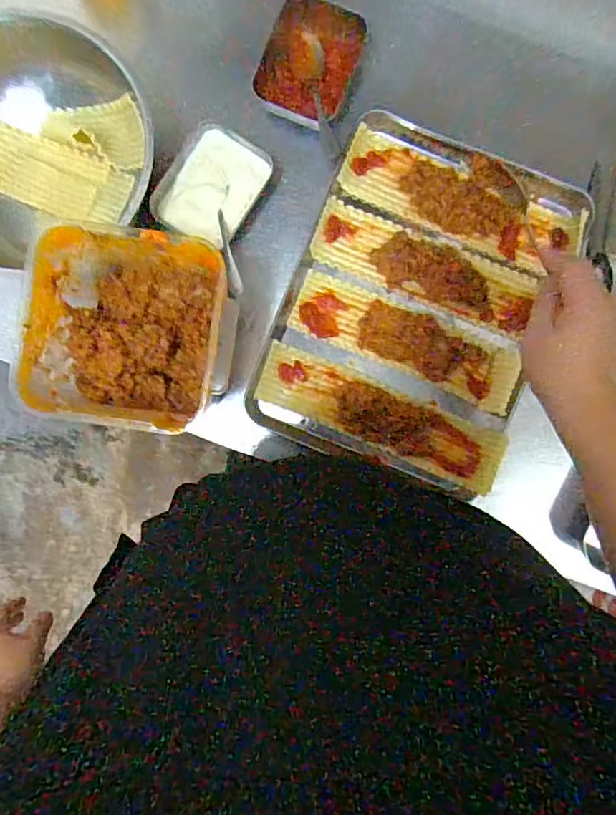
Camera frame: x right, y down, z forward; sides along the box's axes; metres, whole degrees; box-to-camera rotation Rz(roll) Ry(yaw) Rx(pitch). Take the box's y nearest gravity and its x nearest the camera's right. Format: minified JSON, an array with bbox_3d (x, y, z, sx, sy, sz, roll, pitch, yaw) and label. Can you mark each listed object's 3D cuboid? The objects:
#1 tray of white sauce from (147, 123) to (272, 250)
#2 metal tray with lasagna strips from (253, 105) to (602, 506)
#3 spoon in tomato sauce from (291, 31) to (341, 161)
[{"bbox_3d":[-0.114,-0.263,0.632,0.106,0.036,0.129,32,90,0],"label":"tray of white sauce"},{"bbox_3d":[0.136,-0.121,0.633,0.305,0.029,0.407,21,89,0],"label":"metal tray with lasagna strips"},{"bbox_3d":[0.012,-0.367,0.612,0.036,0.033,0.153,-13,89,0],"label":"spoon in tomato sauce"}]

